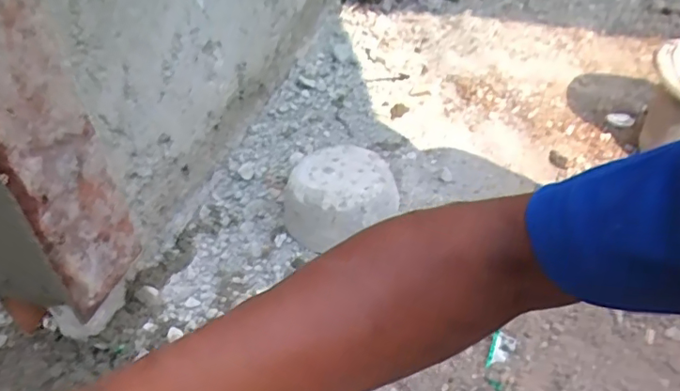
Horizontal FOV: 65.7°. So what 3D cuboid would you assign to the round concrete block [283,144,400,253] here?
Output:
[{"bbox_3d":[-0.001,0.000,0.855,0.183,0.088,0.174,0,44,0],"label":"round concrete block"}]

